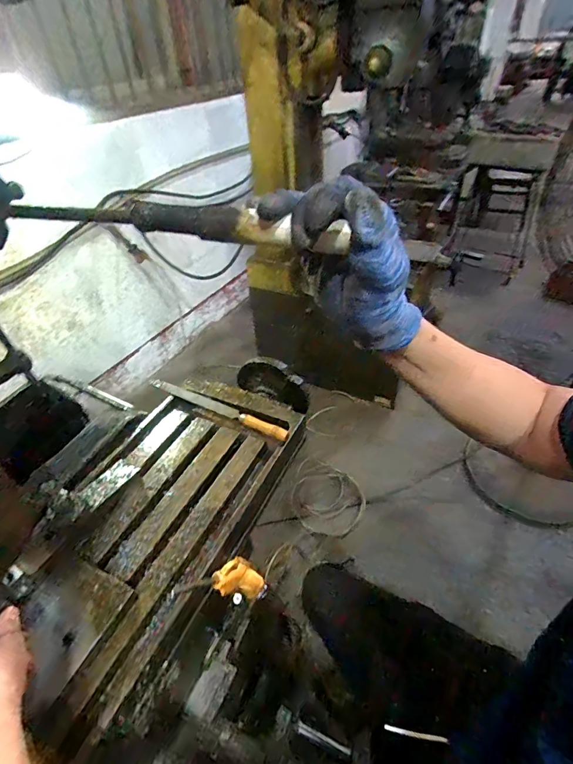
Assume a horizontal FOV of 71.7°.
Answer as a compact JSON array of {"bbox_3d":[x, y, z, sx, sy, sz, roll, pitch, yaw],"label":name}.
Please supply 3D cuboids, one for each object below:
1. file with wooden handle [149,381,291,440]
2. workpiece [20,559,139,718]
[{"bbox_3d":[-0.118,0.038,0.653,0.280,0.021,0.021,20,47,26],"label":"file with wooden handle"},{"bbox_3d":[-0.230,0.247,0.405,0.093,0.008,0.118,24,43,14],"label":"workpiece"}]

